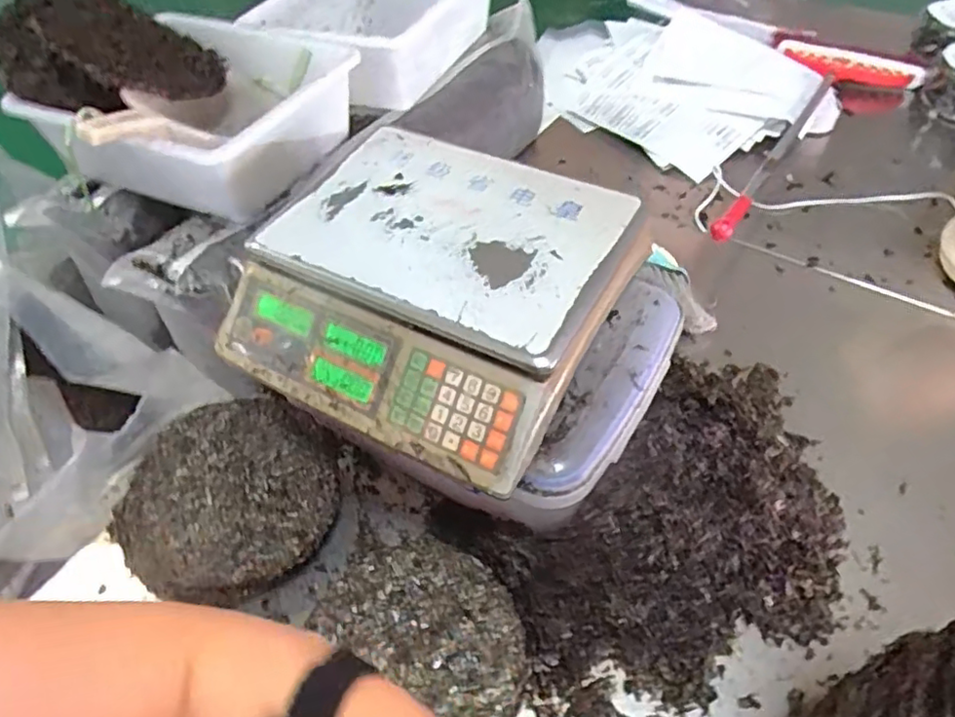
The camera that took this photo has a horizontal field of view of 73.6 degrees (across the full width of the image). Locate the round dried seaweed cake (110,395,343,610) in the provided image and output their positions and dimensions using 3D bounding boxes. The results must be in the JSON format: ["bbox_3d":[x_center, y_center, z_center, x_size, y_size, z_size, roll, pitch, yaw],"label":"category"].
[{"bbox_3d":[-0.249,0.138,0.646,0.208,0.033,0.203,-1,50,2],"label":"round dried seaweed cake"}]

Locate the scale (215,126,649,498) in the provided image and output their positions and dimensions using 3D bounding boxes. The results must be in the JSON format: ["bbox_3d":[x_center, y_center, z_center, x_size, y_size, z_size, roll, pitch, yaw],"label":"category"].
[{"bbox_3d":[-0.044,-0.073,0.612,0.322,0.097,0.287,23,55,21],"label":"scale"}]

